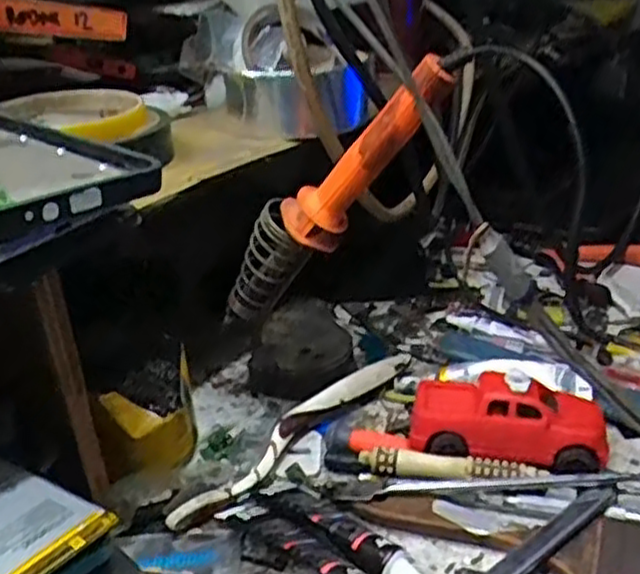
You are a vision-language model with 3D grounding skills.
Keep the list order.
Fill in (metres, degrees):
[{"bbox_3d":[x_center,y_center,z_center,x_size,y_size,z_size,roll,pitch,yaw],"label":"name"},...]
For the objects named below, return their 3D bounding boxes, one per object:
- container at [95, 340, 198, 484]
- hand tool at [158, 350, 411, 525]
[{"bbox_3d":[-0.086,0.070,0.383,0.046,0.055,0.041,-11,27,-12],"label":"container"},{"bbox_3d":[-0.010,0.075,0.401,0.021,0.017,0.176,17,33,37],"label":"hand tool"}]

